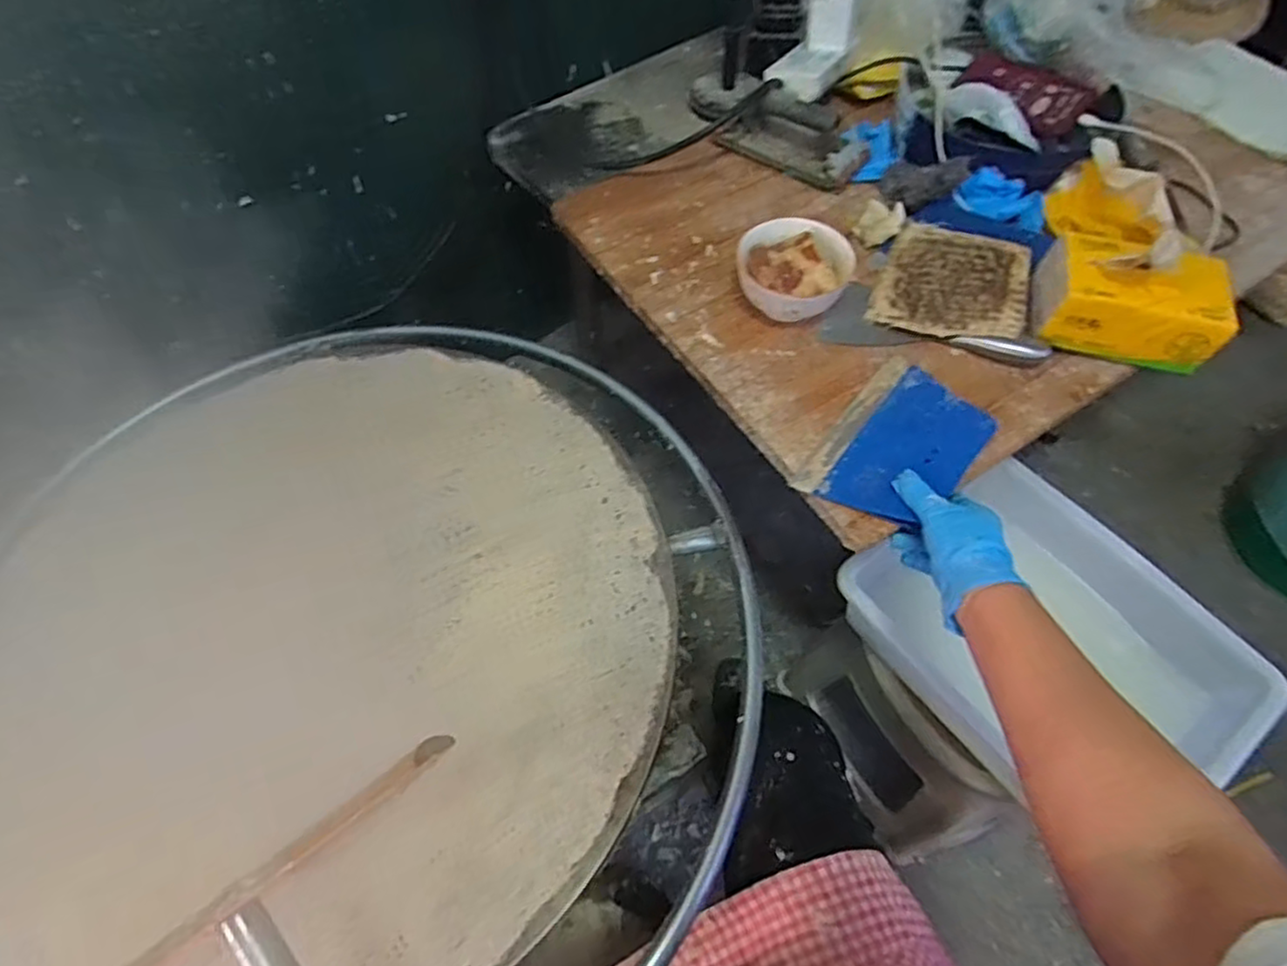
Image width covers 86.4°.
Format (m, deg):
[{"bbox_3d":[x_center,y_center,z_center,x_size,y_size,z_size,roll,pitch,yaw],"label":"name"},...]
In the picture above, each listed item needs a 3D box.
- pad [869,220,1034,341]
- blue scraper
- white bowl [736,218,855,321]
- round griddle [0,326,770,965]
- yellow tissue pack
[{"bbox_3d":[0.332,-0.216,0.736,0.147,0.024,0.155,19,61,12],"label":"pad"},{"bbox_3d":[0.244,-0.038,0.646,0.120,0.009,0.183,30,65,30],"label":"blue scraper"},{"bbox_3d":[0.154,-0.217,0.724,0.115,0.064,0.112,-1,59,1],"label":"white bowl"},{"bbox_3d":[-0.235,0.120,0.556,0.644,0.087,0.632,-1,59,1],"label":"round griddle"},{"bbox_3d":[0.501,-0.251,0.702,0.160,0.087,0.250,13,60,9],"label":"yellow tissue pack"}]

